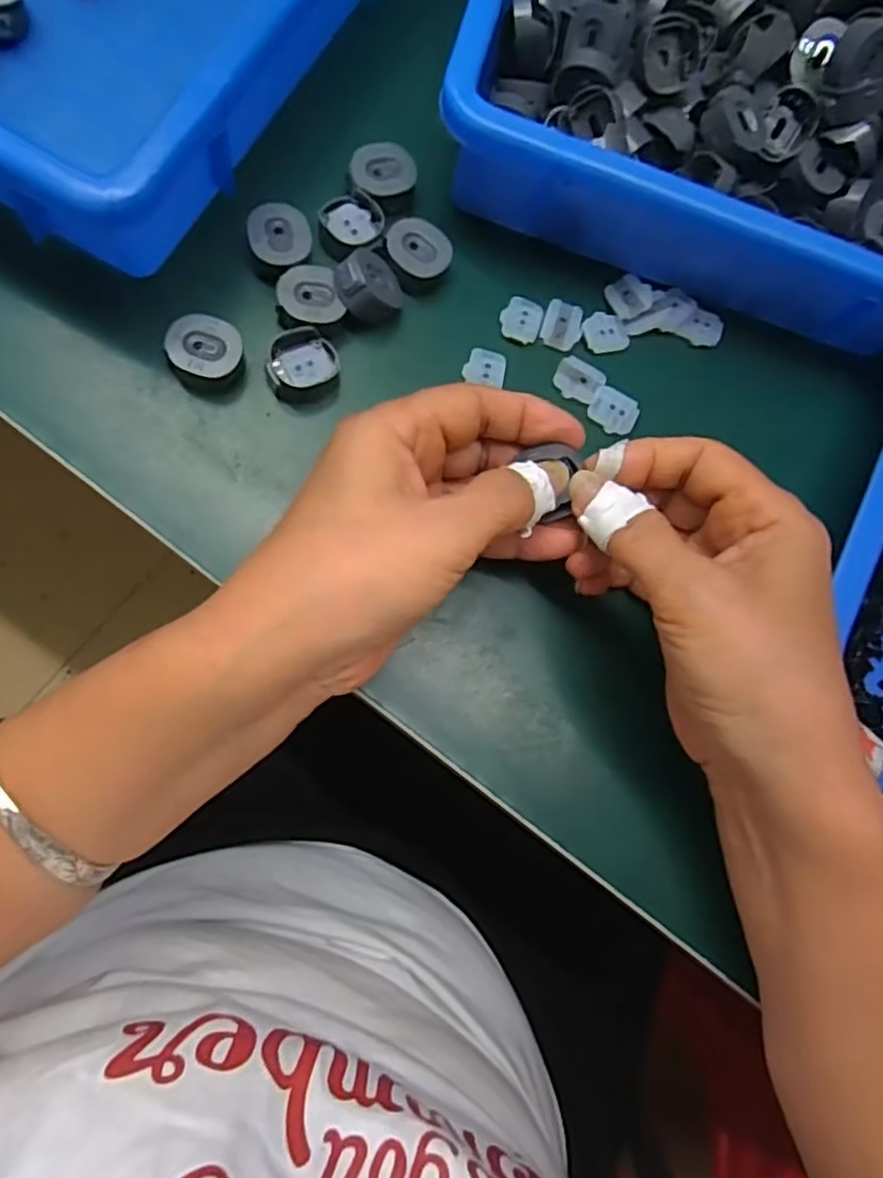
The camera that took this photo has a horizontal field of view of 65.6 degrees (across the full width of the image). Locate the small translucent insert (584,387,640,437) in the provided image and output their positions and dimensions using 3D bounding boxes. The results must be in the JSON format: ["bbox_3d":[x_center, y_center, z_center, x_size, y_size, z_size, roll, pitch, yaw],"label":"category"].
[{"bbox_3d":[0.077,-0.079,0.301,0.021,0.004,0.019,37,76,-2],"label":"small translucent insert"}]

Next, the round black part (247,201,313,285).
[{"bbox_3d":[-0.066,-0.143,0.285,0.025,0.014,0.031,-11,82,-12],"label":"round black part"}]

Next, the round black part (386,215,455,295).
[{"bbox_3d":[-0.010,-0.144,0.294,0.026,0.011,0.027,2,80,-10],"label":"round black part"}]

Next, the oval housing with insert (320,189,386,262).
[{"bbox_3d":[-0.039,-0.156,0.294,0.027,0.009,0.029,-6,81,-11],"label":"oval housing with insert"}]

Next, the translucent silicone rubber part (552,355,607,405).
[{"bbox_3d":[0.061,-0.093,0.302,0.021,0.004,0.018,33,76,-3],"label":"translucent silicone rubber part"}]

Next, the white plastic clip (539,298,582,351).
[{"bbox_3d":[0.054,-0.118,0.305,0.017,0.004,0.022,15,78,-7],"label":"white plastic clip"}]

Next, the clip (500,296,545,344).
[{"bbox_3d":[0.036,-0.120,0.302,0.017,0.004,0.020,17,77,-7],"label":"clip"}]

